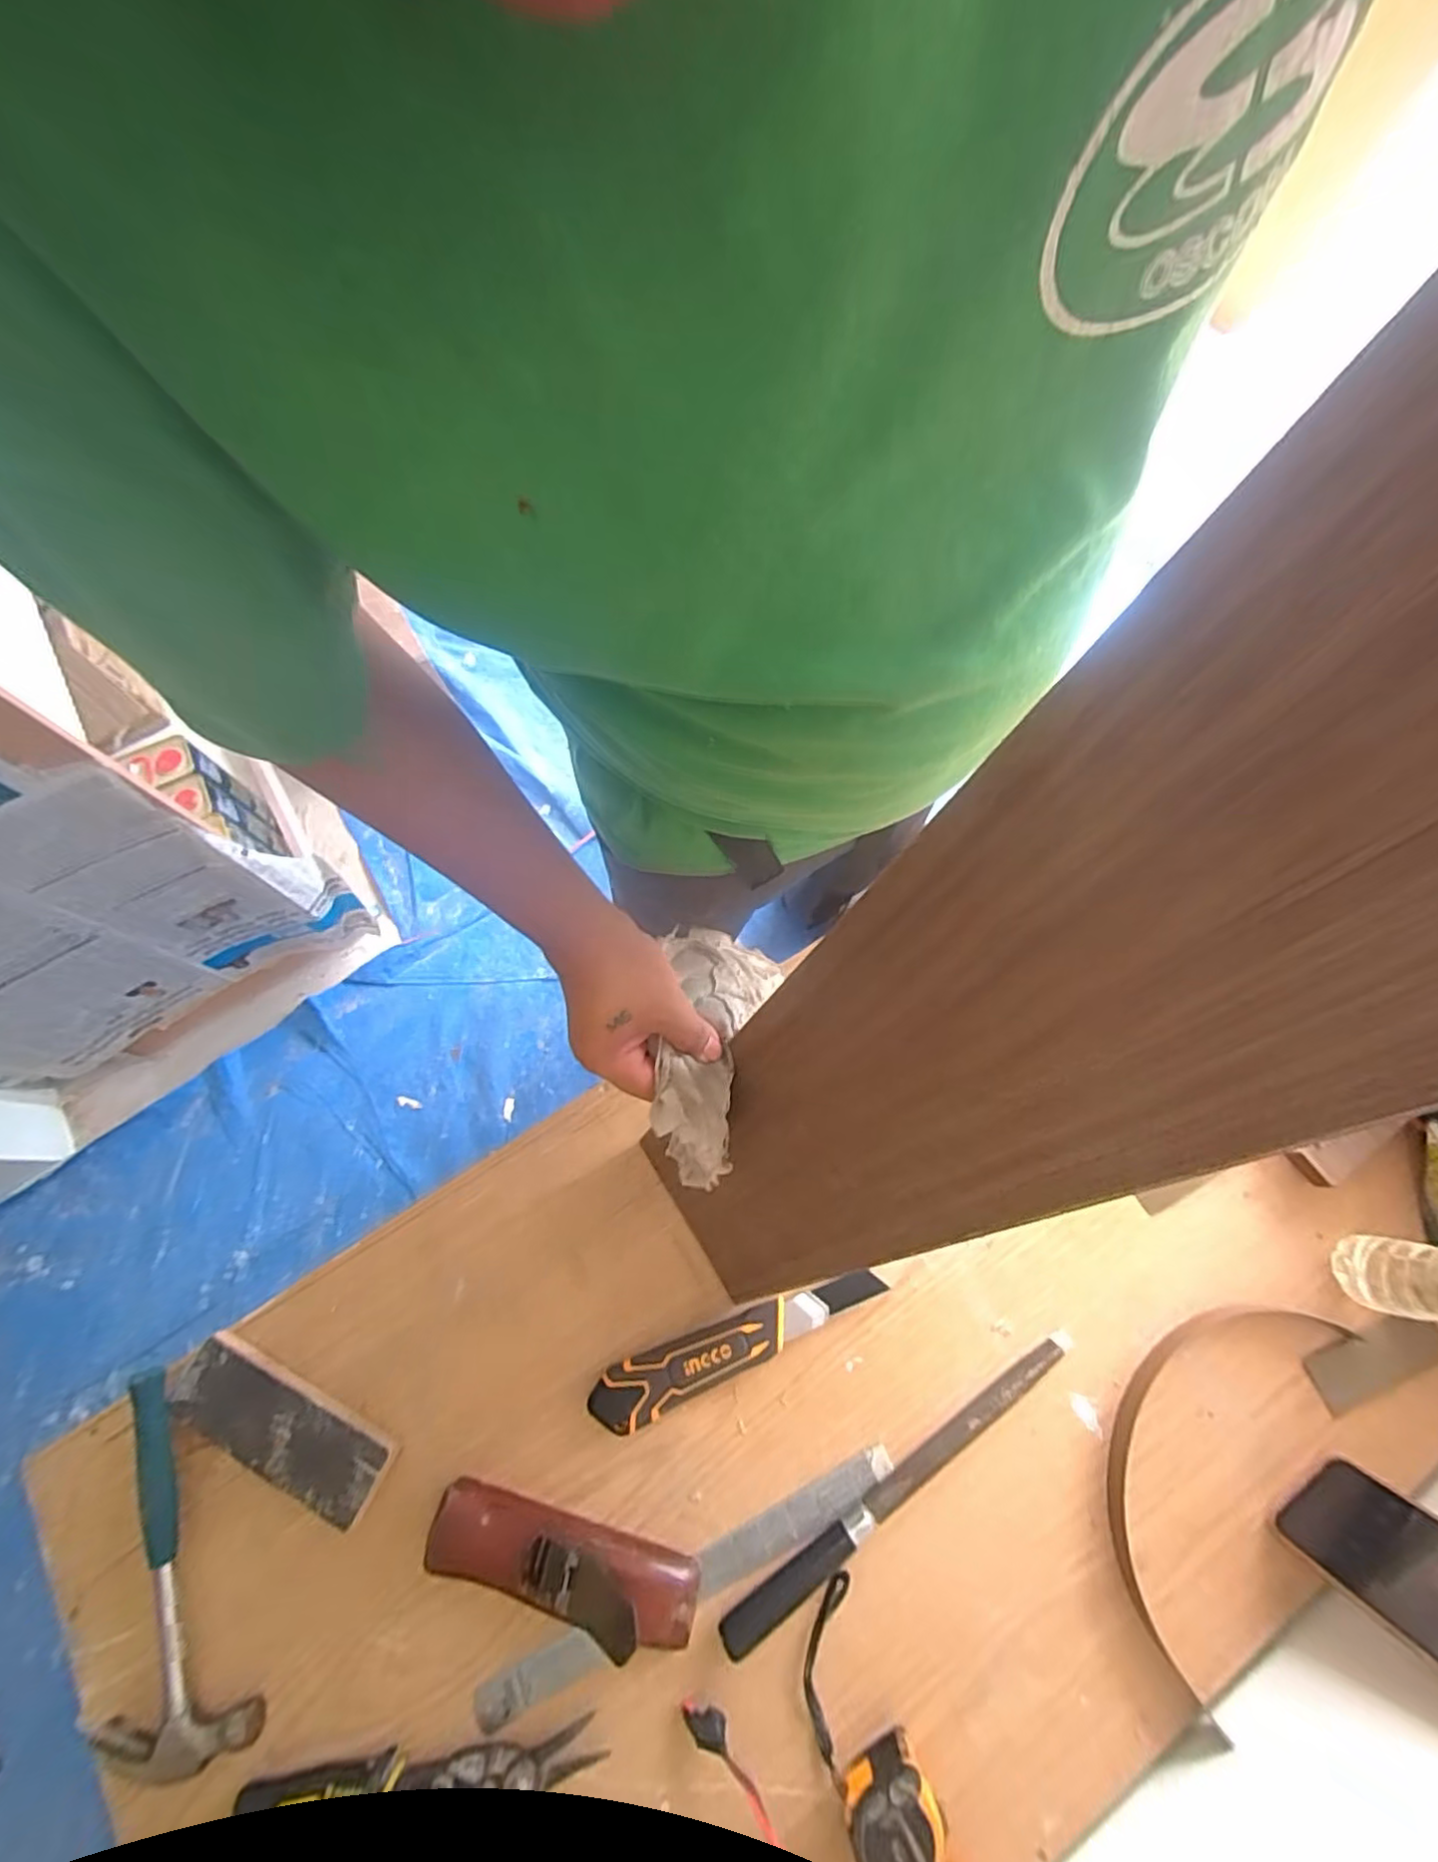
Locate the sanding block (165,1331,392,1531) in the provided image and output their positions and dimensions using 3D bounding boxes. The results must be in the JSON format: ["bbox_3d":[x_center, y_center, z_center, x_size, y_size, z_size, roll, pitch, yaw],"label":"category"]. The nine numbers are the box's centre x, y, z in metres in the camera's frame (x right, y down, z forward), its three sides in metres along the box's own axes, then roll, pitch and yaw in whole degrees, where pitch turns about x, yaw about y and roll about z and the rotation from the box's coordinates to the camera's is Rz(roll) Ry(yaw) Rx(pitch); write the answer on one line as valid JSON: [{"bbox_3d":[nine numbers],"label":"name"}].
[{"bbox_3d":[-0.341,0.384,0.522,0.176,0.023,0.062,28,73,10],"label":"sanding block"}]

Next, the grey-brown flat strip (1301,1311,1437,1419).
[{"bbox_3d":[0.525,0.338,0.537,0.117,0.009,0.046,-19,72,-9],"label":"grey-brown flat strip"}]

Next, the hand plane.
[{"bbox_3d":[-0.112,0.452,0.474,0.193,0.061,0.052,15,72,6],"label":"hand plane"}]

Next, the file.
[{"bbox_3d":[0.139,0.419,0.503,0.317,0.021,0.024,-32,73,-9],"label":"file"}]

